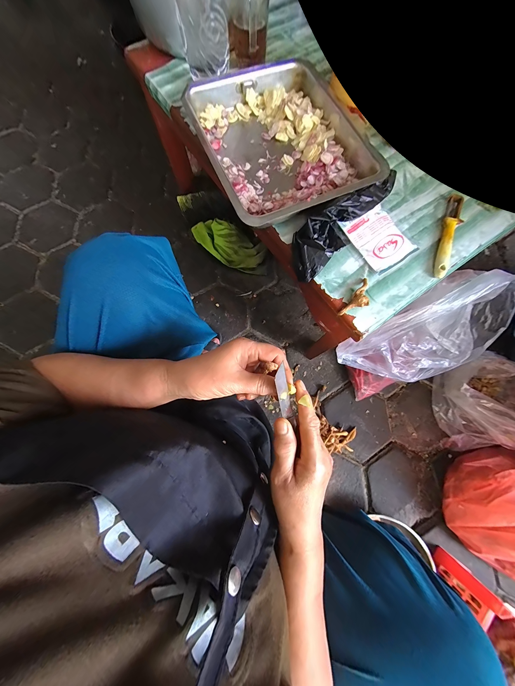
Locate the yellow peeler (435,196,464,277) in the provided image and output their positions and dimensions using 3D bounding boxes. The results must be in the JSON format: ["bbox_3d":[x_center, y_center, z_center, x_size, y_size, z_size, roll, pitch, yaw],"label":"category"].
[{"bbox_3d":[0.333,-0.188,0.386,0.027,0.016,0.167,24,78,6],"label":"yellow peeler"}]

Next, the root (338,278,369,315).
[{"bbox_3d":[0.165,-0.070,0.356,0.027,0.017,0.074,38,80,8],"label":"root"}]

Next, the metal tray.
[{"bbox_3d":[0.043,-0.363,0.400,0.262,0.053,0.324,-20,78,-4],"label":"metal tray"}]

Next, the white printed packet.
[{"bbox_3d":[0.208,-0.181,0.379,0.080,0.021,0.108,-34,79,-7],"label":"white printed packet"}]

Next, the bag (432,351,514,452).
[{"bbox_3d":[0.647,0.160,0.601,0.247,0.129,0.236,-7,77,-1],"label":"bag"}]

